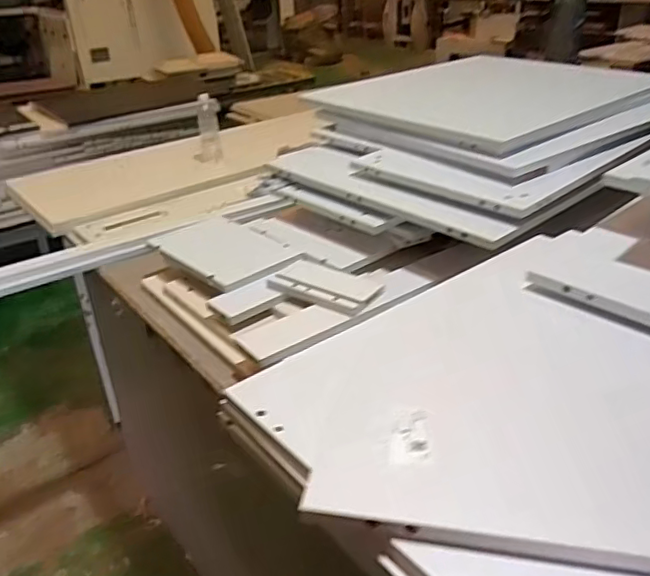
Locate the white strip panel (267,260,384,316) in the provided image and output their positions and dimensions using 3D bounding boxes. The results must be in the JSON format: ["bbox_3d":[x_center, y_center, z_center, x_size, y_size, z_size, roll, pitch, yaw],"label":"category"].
[{"bbox_3d":[0.004,-0.004,1.111,0.199,0.021,0.114,17,35,30],"label":"white strip panel"}]

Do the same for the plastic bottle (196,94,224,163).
[{"bbox_3d":[-0.370,-0.509,1.887,0.065,0.198,0.083,-7,30,-9],"label":"plastic bottle"}]

